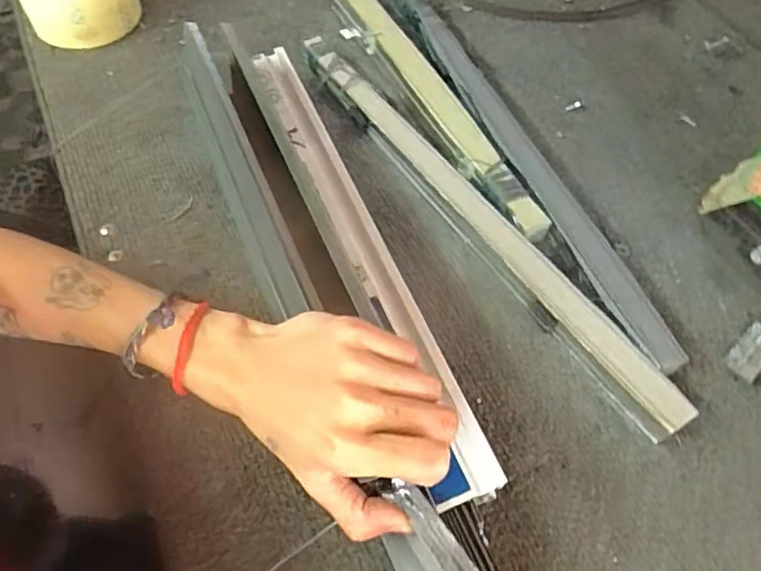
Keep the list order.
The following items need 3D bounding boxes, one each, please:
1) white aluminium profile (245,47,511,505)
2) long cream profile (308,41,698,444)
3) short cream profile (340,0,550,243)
[{"bbox_3d":[-0.023,-0.037,0.388,0.039,0.016,0.364,-18,60,-15],"label":"white aluminium profile"},{"bbox_3d":[0.061,-0.054,0.429,0.027,0.024,0.386,-29,62,-21],"label":"long cream profile"},{"bbox_3d":[0.041,-0.158,0.497,0.029,0.018,0.324,-20,59,-16],"label":"short cream profile"}]

